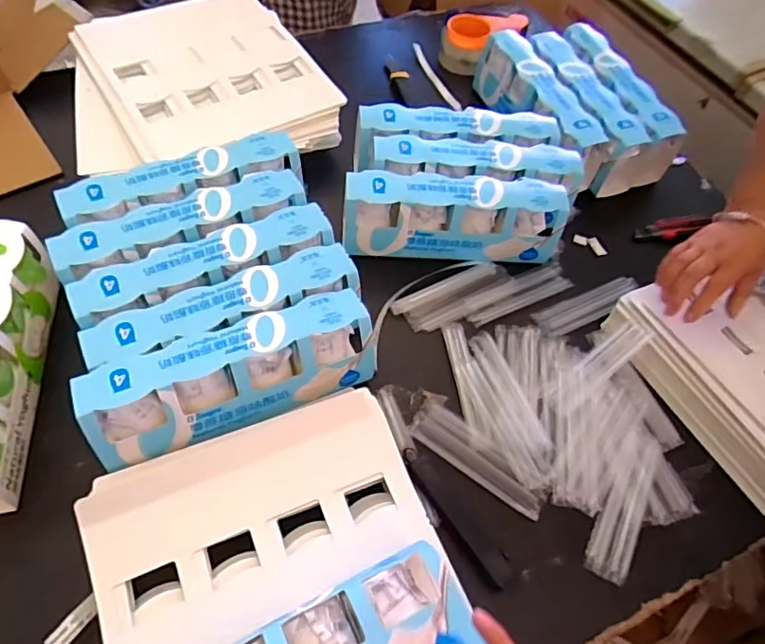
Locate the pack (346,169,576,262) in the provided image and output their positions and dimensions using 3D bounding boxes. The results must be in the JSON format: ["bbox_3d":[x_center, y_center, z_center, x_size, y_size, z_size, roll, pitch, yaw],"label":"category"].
[{"bbox_3d":[0.088,-0.129,0.683,0.269,0.099,0.070,0,57,-5],"label":"pack"}]

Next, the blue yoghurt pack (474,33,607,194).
[{"bbox_3d":[0.233,-0.325,0.806,0.063,0.095,0.264,-17,60,-15],"label":"blue yoghurt pack"}]

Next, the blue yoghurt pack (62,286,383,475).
[{"bbox_3d":[-0.137,0.054,0.525,0.271,0.091,0.072,-21,62,-18],"label":"blue yoghurt pack"}]

